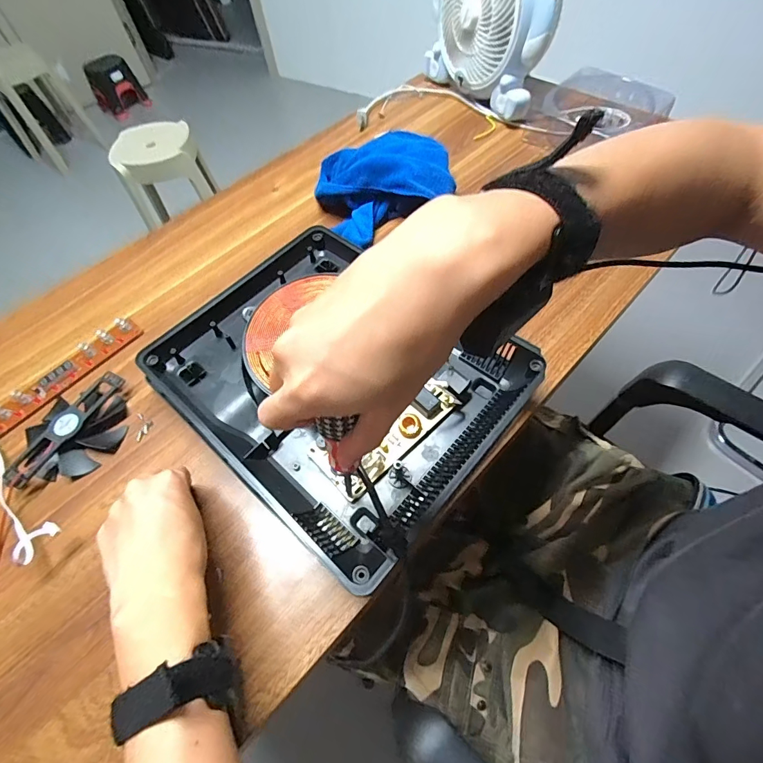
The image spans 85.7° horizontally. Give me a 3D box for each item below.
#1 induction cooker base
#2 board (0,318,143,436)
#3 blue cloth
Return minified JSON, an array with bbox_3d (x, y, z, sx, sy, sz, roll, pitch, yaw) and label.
[{"bbox_3d":[-0.051,-0.016,0.428,0.350,0.054,0.269,37,68,24],"label":"induction cooker base"},{"bbox_3d":[-0.374,-0.005,0.480,0.036,0.017,0.197,35,67,23],"label":"board"},{"bbox_3d":[0.012,-0.291,0.585,0.201,0.063,0.166,-22,59,-9],"label":"blue cloth"}]

